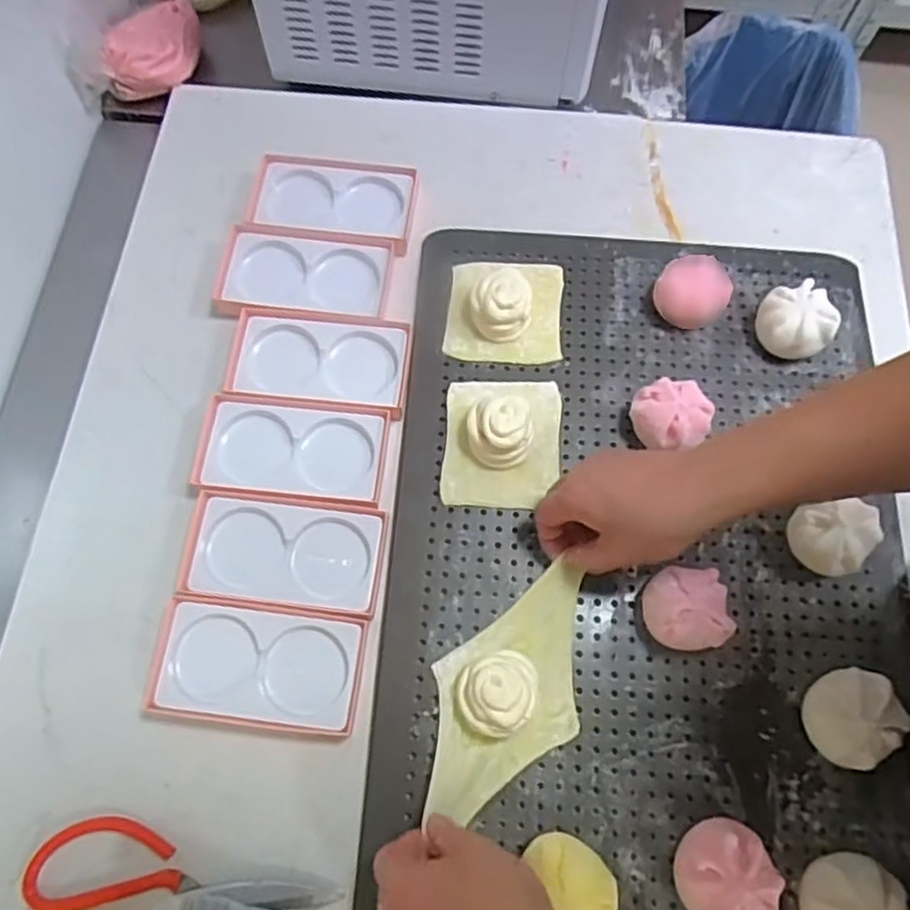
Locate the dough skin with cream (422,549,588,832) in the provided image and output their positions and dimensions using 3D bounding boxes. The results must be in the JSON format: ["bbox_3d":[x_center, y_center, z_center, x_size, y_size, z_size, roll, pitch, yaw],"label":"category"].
[{"bbox_3d":[0.040,0.166,0.497,0.170,0.043,0.093,-37,73,-13],"label":"dough skin with cream"}]

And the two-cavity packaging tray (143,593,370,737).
[{"bbox_3d":[-0.145,0.156,0.523,0.149,0.024,0.082,6,69,3],"label":"two-cavity packaging tray"}]

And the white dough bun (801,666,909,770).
[{"bbox_3d":[0.277,0.184,0.499,0.065,0.045,0.058,-42,74,-14],"label":"white dough bun"}]

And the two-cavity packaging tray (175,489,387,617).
[{"bbox_3d":[-0.131,0.076,0.550,0.147,0.021,0.081,6,69,3],"label":"two-cavity packaging tray"}]

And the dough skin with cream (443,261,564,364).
[{"bbox_3d":[0.045,-0.136,0.612,0.100,0.042,0.101,4,69,2],"label":"dough skin with cream"}]

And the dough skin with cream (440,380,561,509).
[{"bbox_3d":[0.039,-0.018,0.567,0.093,0.047,0.111,4,69,2],"label":"dough skin with cream"}]

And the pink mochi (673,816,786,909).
[{"bbox_3d":[0.175,0.277,0.464,0.061,0.046,0.060,0,69,0],"label":"pink mochi"}]

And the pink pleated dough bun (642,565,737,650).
[{"bbox_3d":[0.165,0.112,0.517,0.058,0.045,0.056,0,69,0],"label":"pink pleated dough bun"}]

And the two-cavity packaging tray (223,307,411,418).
[{"bbox_3d":[-0.117,-0.080,0.608,0.152,0.024,0.083,7,69,3],"label":"two-cavity packaging tray"}]

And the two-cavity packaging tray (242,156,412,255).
[{"bbox_3d":[-0.119,-0.238,0.670,0.154,0.027,0.089,8,69,4],"label":"two-cavity packaging tray"}]

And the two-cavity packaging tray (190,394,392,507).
[{"bbox_3d":[-0.131,-0.003,0.579,0.146,0.024,0.084,5,69,2],"label":"two-cavity packaging tray"}]

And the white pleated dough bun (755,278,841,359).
[{"bbox_3d":[0.293,-0.114,0.609,0.059,0.042,0.061,0,69,0],"label":"white pleated dough bun"}]

